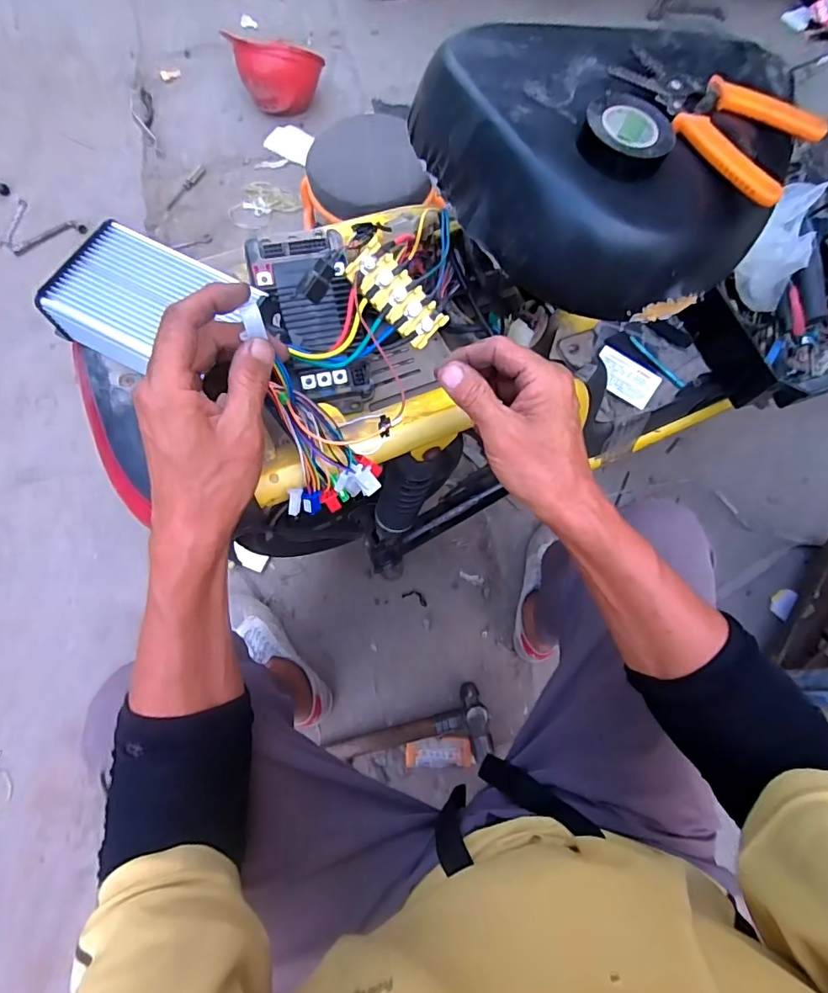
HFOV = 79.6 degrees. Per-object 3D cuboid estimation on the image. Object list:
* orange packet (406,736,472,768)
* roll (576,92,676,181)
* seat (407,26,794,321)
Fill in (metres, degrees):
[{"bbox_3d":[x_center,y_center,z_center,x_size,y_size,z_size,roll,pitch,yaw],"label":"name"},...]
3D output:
[{"bbox_3d":[0.043,0.449,0.874,0.111,0.021,0.048,0,70,-3],"label":"orange packet"},{"bbox_3d":[0.144,-0.244,0.336,0.058,0.021,0.058,1,69,-2],"label":"roll"},{"bbox_3d":[0.147,-0.277,0.384,0.253,0.078,0.259,-40,76,-15],"label":"seat"}]

